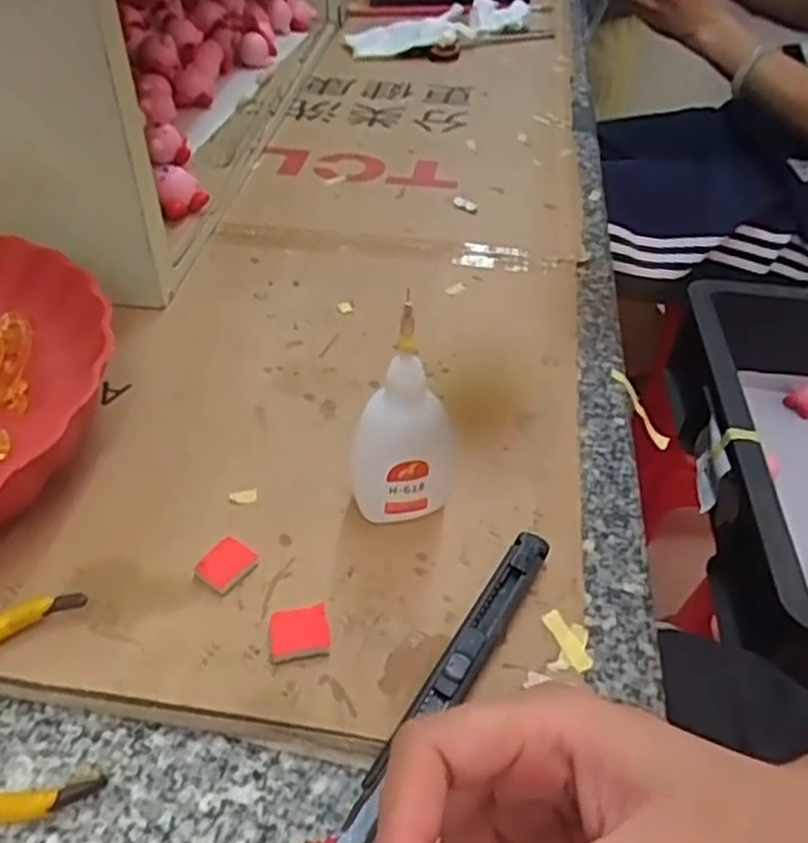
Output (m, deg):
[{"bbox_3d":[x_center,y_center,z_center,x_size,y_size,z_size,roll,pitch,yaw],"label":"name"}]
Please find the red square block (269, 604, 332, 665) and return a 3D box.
[{"bbox_3d":[-0.041,0.083,0.289,0.023,0.005,0.022,-8,45,-11],"label":"red square block"}]

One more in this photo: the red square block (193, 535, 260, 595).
[{"bbox_3d":[-0.075,0.060,0.312,0.019,0.006,0.023,28,49,25],"label":"red square block"}]

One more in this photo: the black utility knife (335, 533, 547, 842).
[{"bbox_3d":[0.015,0.099,0.274,0.015,0.012,0.157,25,48,22],"label":"black utility knife"}]

